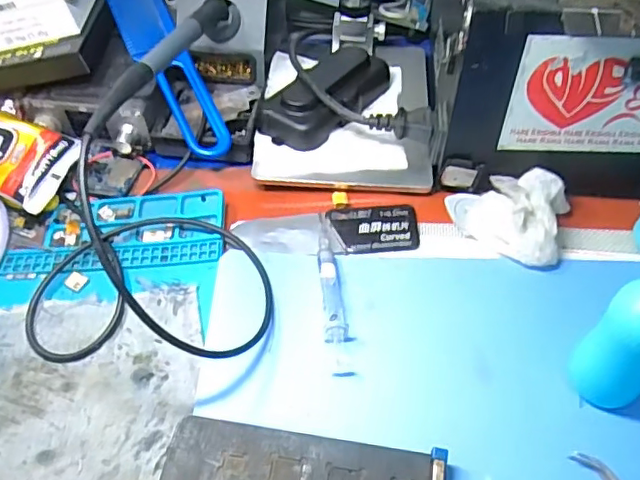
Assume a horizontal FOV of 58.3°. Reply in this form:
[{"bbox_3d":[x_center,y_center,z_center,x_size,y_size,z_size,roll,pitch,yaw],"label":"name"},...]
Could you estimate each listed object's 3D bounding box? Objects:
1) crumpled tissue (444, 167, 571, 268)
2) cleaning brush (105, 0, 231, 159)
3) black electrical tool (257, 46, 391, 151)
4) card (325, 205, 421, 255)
[{"bbox_3d":[0.114,-0.018,0.350,0.068,0.023,0.060,19,58,14],"label":"crumpled tissue"},{"bbox_3d":[-0.116,-0.136,0.413,0.040,0.009,0.191,-20,68,-17],"label":"cleaning brush"},{"bbox_3d":[0.010,-0.107,0.409,0.058,0.032,0.109,29,61,20],"label":"black electrical tool"},{"bbox_3d":[0.036,-0.007,0.360,0.056,0.004,0.035,-5,56,-2],"label":"card"}]

